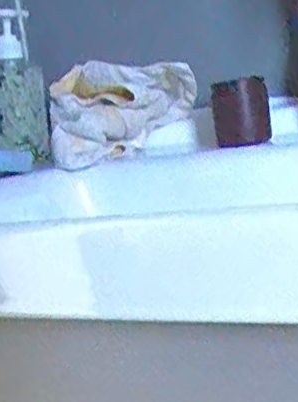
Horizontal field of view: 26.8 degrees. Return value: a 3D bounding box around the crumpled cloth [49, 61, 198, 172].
[{"bbox_3d":[-0.035,-0.104,0.723,0.166,0.099,0.107,-9,9,-10],"label":"crumpled cloth"}]

